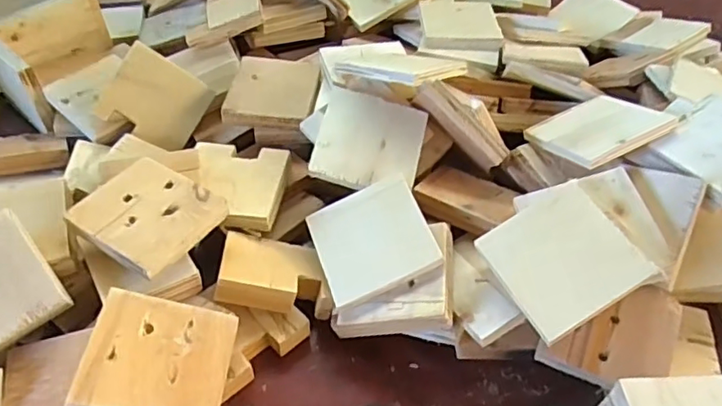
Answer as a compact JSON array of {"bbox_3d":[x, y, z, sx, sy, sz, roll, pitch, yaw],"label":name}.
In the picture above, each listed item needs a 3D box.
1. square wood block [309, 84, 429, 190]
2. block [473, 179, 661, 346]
[{"bbox_3d":[0.008,-0.055,0.508,0.090,0.009,0.091,12,67,1],"label":"square wood block"},{"bbox_3d":[0.145,0.038,0.417,0.092,0.013,0.091,-33,57,-3],"label":"block"}]

